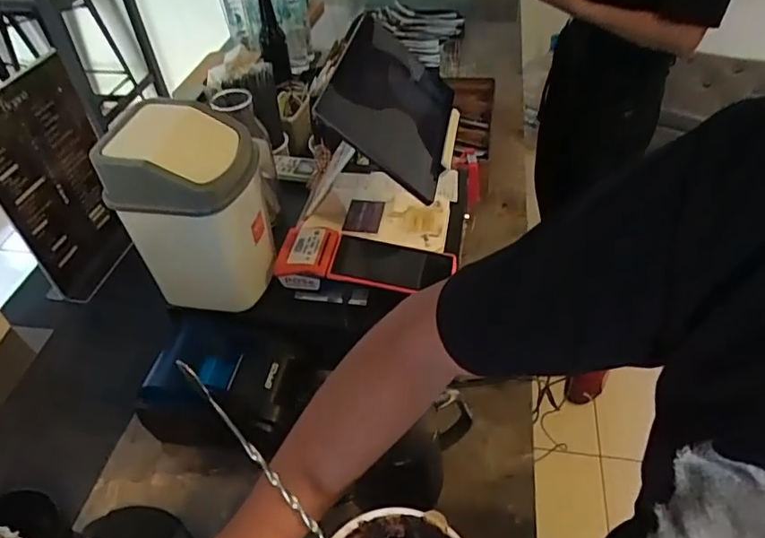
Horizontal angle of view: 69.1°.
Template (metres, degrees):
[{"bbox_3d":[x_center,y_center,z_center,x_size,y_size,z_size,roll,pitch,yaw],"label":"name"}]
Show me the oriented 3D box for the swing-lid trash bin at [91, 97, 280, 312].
[{"bbox_3d":[-0.215,-0.073,0.647,0.148,0.213,0.134,-5,45,0],"label":"swing-lid trash bin"}]

